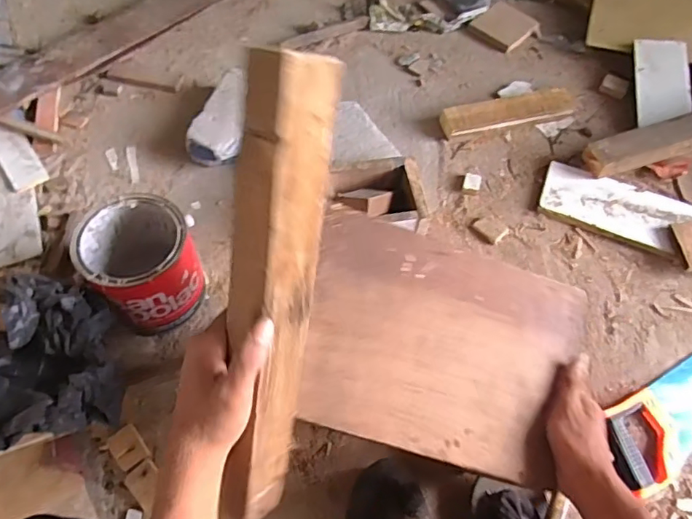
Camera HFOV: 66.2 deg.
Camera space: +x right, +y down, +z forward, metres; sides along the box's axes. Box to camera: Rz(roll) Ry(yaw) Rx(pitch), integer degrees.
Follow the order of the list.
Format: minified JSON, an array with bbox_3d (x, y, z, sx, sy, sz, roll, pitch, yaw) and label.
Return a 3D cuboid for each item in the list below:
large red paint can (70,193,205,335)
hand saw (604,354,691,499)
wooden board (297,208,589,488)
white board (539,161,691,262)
[{"bbox_3d":[-0.297,0.011,0.790,0.143,0.156,0.157,1,60,-2],"label":"large red paint can"},{"bbox_3d":[0.561,0.200,0.807,0.409,0.024,0.114,-25,65,-15],"label":"hand saw"},{"bbox_3d":[0.102,0.088,0.556,0.292,0.008,0.219,18,70,-7],"label":"wooden board"},{"bbox_3d":[0.556,-0.066,0.953,0.400,0.025,0.125,19,62,8],"label":"white board"}]

